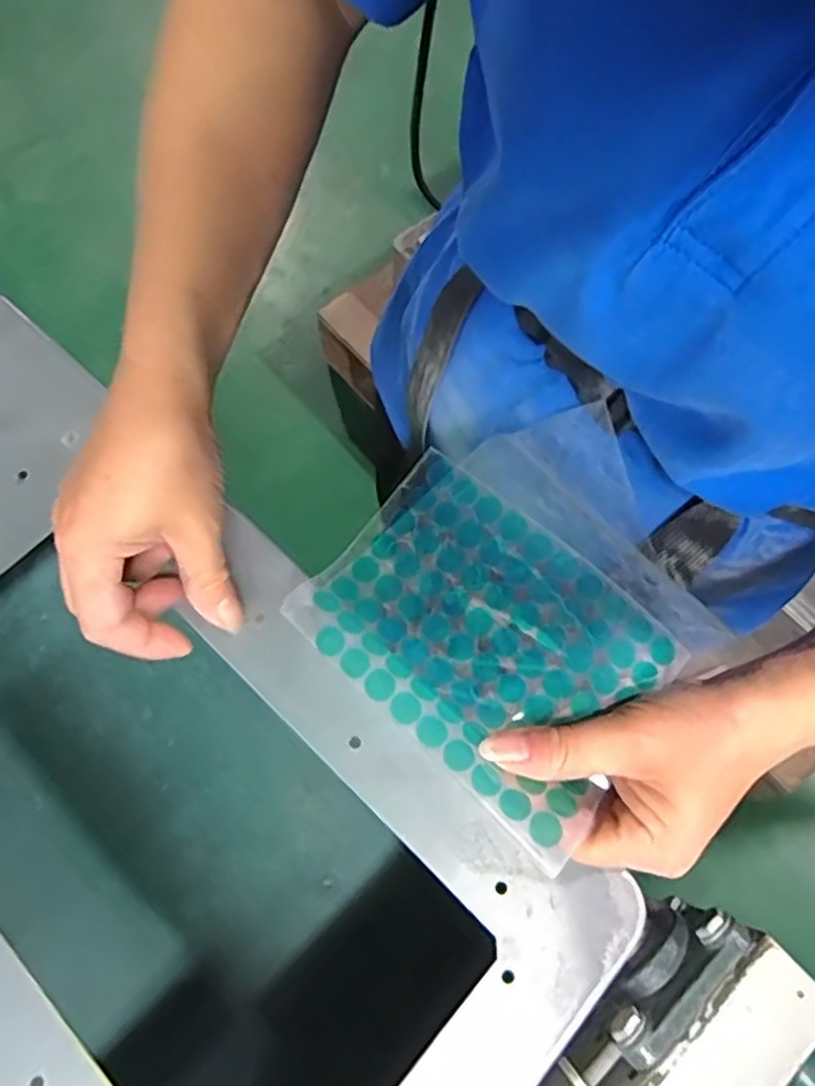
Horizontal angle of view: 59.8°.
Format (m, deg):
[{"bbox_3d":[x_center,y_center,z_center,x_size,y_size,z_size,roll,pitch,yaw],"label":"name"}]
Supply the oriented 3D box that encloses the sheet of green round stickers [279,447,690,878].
[{"bbox_3d":[0.030,0.037,0.282,0.136,0.017,0.099,38,73,14],"label":"sheet of green round stickers"}]

